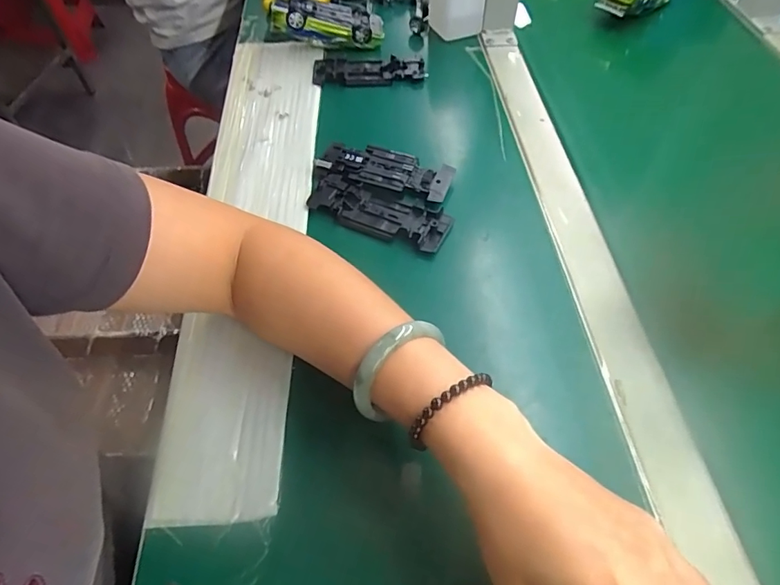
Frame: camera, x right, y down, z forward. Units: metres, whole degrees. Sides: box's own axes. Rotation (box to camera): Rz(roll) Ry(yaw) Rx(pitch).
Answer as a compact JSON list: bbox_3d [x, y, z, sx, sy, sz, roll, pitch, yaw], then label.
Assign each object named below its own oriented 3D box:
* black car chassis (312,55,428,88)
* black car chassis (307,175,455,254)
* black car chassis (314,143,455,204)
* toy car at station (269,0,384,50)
[{"bbox_3d":[-0.024,-0.252,0.558,0.126,0.013,0.042,3,55,3],"label":"black car chassis"},{"bbox_3d":[-0.011,-0.071,0.430,0.127,0.011,0.043,21,58,16],"label":"black car chassis"},{"bbox_3d":[-0.006,-0.115,0.453,0.125,0.011,0.045,16,57,13],"label":"black car chassis"},{"bbox_3d":[-0.075,-0.323,0.586,0.131,0.036,0.058,4,54,-13],"label":"toy car at station"}]

